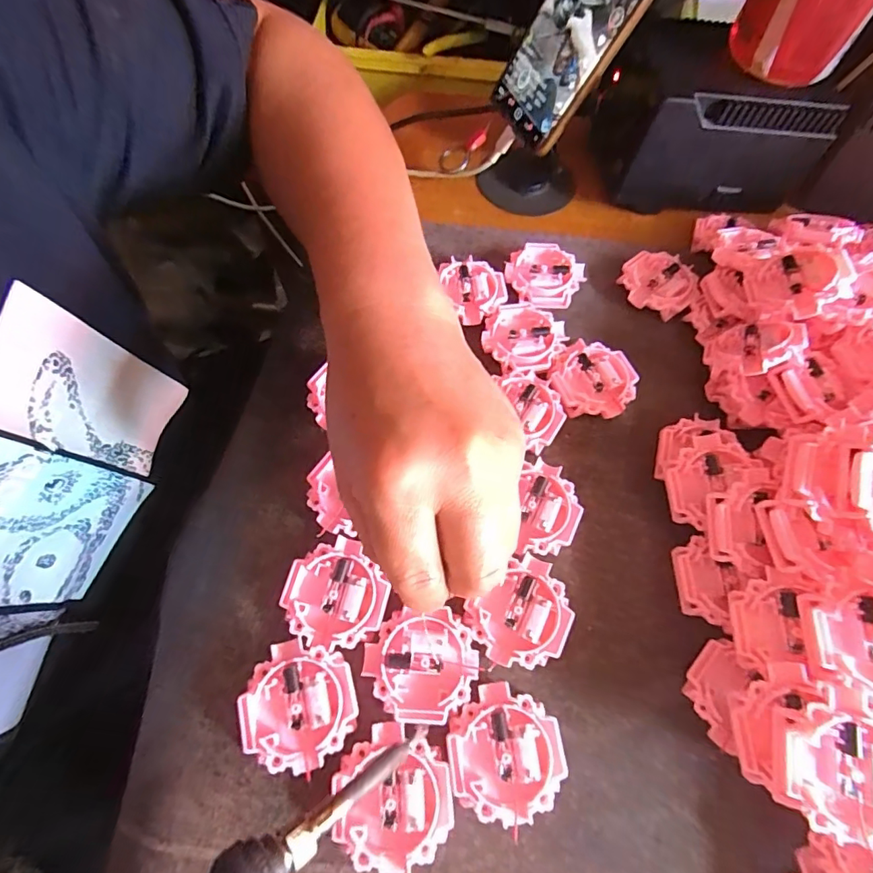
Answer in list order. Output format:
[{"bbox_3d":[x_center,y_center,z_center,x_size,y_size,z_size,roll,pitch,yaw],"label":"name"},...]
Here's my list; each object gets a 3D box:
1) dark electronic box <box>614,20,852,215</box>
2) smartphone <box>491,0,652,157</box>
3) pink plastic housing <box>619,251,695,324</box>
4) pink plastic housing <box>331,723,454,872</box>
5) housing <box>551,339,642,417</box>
[{"bbox_3d":[0.218,-0.250,0.383,0.137,0.090,0.107,4,65,0],"label":"dark electronic box"},{"bbox_3d":[0.096,-0.270,0.302,0.013,0.160,0.075,-8,61,-40],"label":"smartphone"},{"bbox_3d":[0.160,-0.111,0.356,0.050,0.017,0.049,31,68,12],"label":"pink plastic housing"},{"bbox_3d":[-0.020,0.163,0.221,0.051,0.016,0.050,1,65,-2],"label":"pink plastic housing"},{"bbox_3d":[0.100,-0.035,0.318,0.053,0.018,0.052,1,65,-2],"label":"housing"}]

